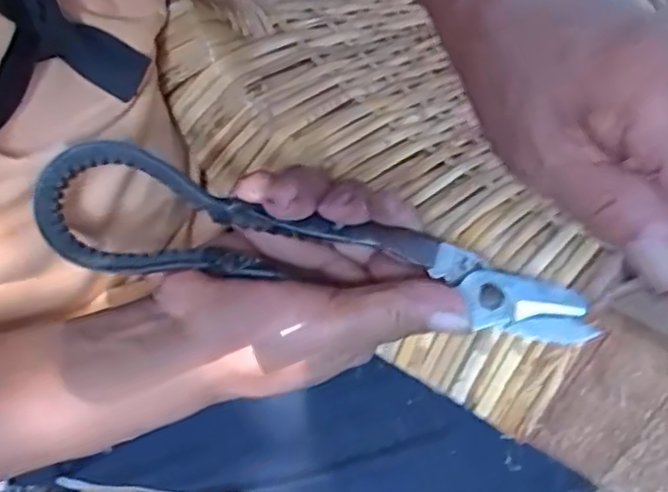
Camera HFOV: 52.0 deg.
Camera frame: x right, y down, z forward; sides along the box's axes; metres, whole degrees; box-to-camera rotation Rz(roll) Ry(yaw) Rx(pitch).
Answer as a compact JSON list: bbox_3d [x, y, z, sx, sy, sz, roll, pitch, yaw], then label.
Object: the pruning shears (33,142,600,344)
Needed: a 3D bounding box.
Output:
[{"bbox_3d":[-0.010,0.003,0.288,0.233,0.024,0.047,13,60,3],"label":"pruning shears"}]

